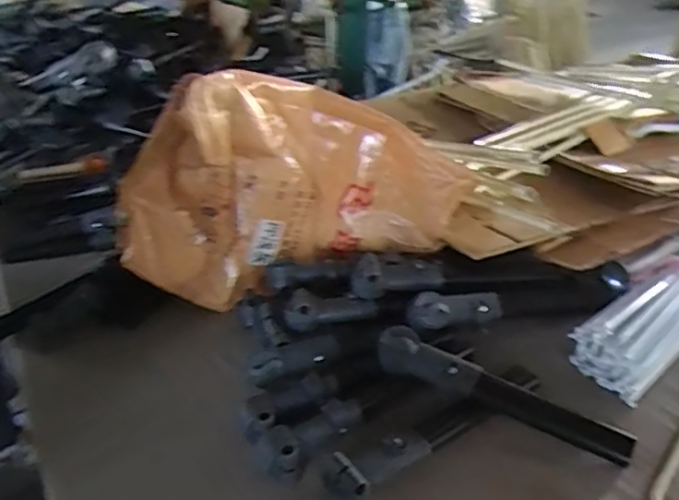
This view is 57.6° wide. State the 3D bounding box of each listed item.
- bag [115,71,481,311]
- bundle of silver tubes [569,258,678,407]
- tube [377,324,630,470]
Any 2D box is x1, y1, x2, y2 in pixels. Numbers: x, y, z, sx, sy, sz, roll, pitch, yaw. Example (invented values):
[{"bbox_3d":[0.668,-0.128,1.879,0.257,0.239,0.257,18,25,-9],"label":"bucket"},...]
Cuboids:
[{"bbox_3d":[-0.107,-0.135,1.244,0.661,0.404,0.224,-8,31,-1],"label":"bag"},{"bbox_3d":[0.664,0.052,1.130,0.665,0.080,0.142,-26,35,-28],"label":"bundle of silver tubes"},{"bbox_3d":[0.240,0.215,0.930,0.383,0.046,0.062,22,39,15],"label":"tube"}]

